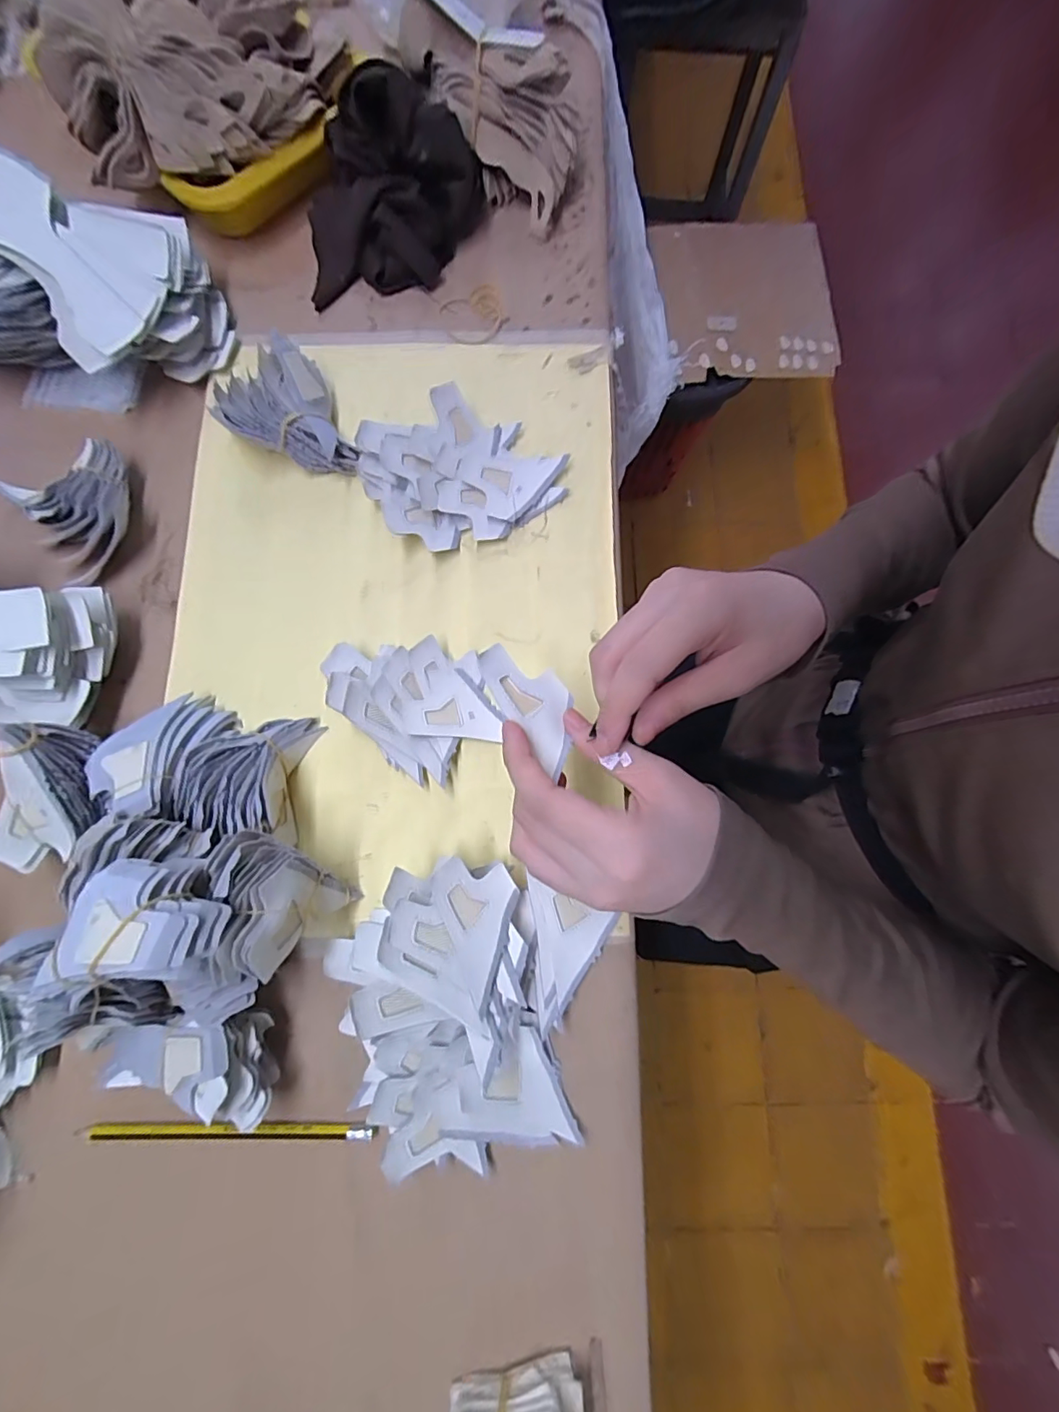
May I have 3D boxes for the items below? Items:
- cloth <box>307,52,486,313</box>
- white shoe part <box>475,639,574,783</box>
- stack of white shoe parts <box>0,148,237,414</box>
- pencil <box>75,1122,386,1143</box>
[{"bbox_3d":[-0.112,-0.411,0.407,0.148,0.079,0.127,-10,79,-3],"label":"cloth"},{"bbox_3d":[0.003,-0.003,0.260,0.042,0.004,0.068,-32,77,-40],"label":"white shoe part"},{"bbox_3d":[-0.342,-0.306,0.365,0.208,0.110,0.127,8,79,1],"label":"stack of white shoe parts"},{"bbox_3d":[-0.179,0.254,0.308,0.175,0.009,0.010,-1,79,-1],"label":"pencil"}]

